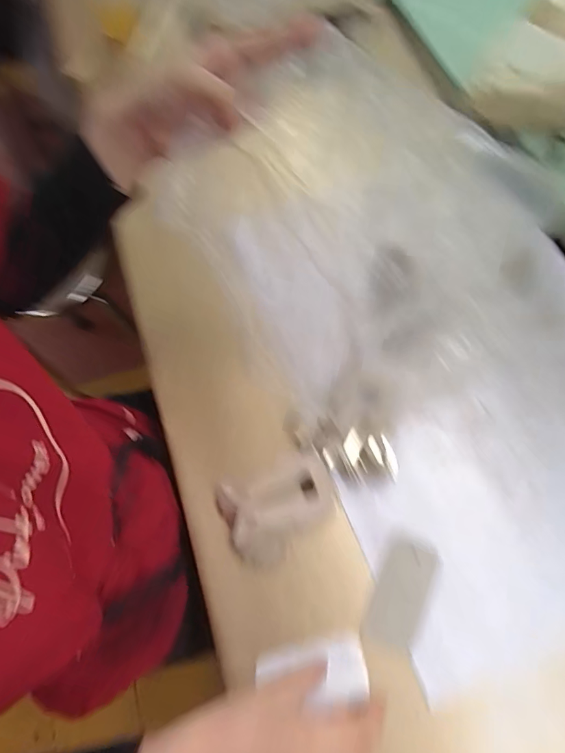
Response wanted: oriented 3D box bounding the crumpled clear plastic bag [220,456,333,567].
[{"bbox_3d":[-0.005,0.141,0.445,0.113,0.039,0.085,-18,70,-5],"label":"crumpled clear plastic bag"}]

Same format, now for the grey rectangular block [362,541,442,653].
[{"bbox_3d":[0.120,0.218,0.425,0.051,0.009,0.102,23,81,11],"label":"grey rectangular block"}]

